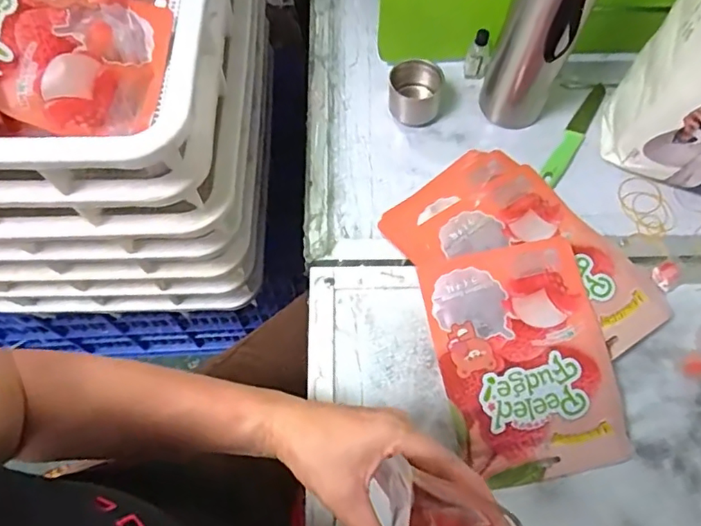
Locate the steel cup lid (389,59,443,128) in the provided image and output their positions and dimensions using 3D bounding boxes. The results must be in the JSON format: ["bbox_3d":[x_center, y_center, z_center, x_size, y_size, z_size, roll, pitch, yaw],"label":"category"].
[{"bbox_3d":[0.077,-0.200,0.647,0.059,0.049,0.058,0,66,-1],"label":"steel cup lid"}]

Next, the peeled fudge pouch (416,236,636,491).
[{"bbox_3d":[0.164,0.089,0.521,0.154,0.034,0.218,-10,66,-5],"label":"peeled fudge pouch"}]

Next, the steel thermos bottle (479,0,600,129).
[{"bbox_3d":[0.195,-0.245,0.544,0.080,0.263,0.077,25,68,10],"label":"steel thermos bottle"}]

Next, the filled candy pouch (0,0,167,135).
[{"bbox_3d":[-0.268,-0.175,0.436,0.222,0.030,0.136,0,77,-26],"label":"filled candy pouch"}]

